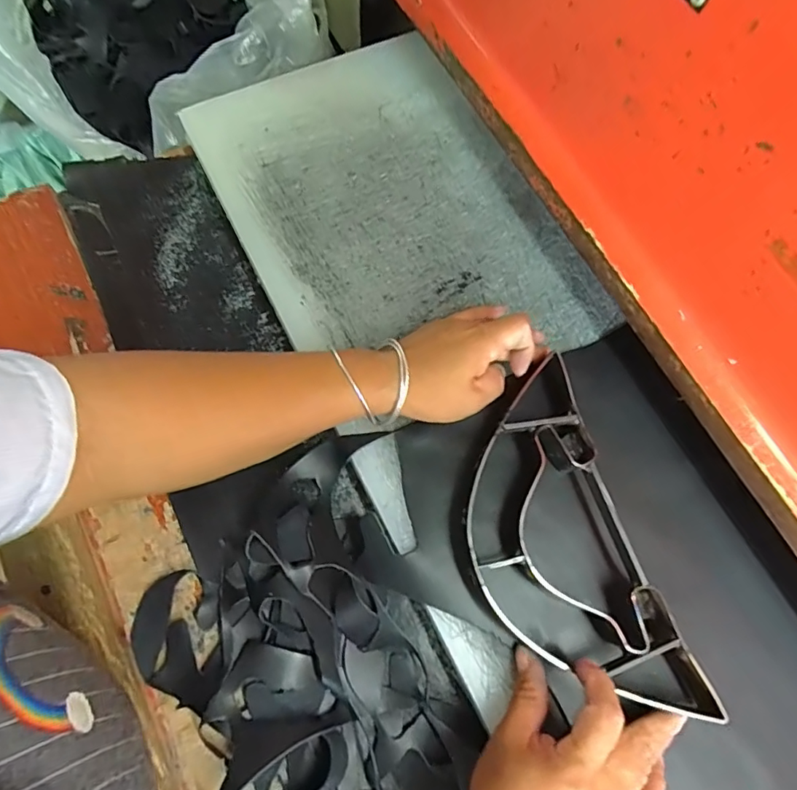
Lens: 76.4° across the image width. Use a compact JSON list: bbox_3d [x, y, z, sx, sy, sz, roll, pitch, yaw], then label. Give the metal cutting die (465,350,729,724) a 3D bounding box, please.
[{"bbox_3d":[0.111,0.107,0.360,0.119,0.028,0.255,-18,71,-4],"label":"metal cutting die"}]

